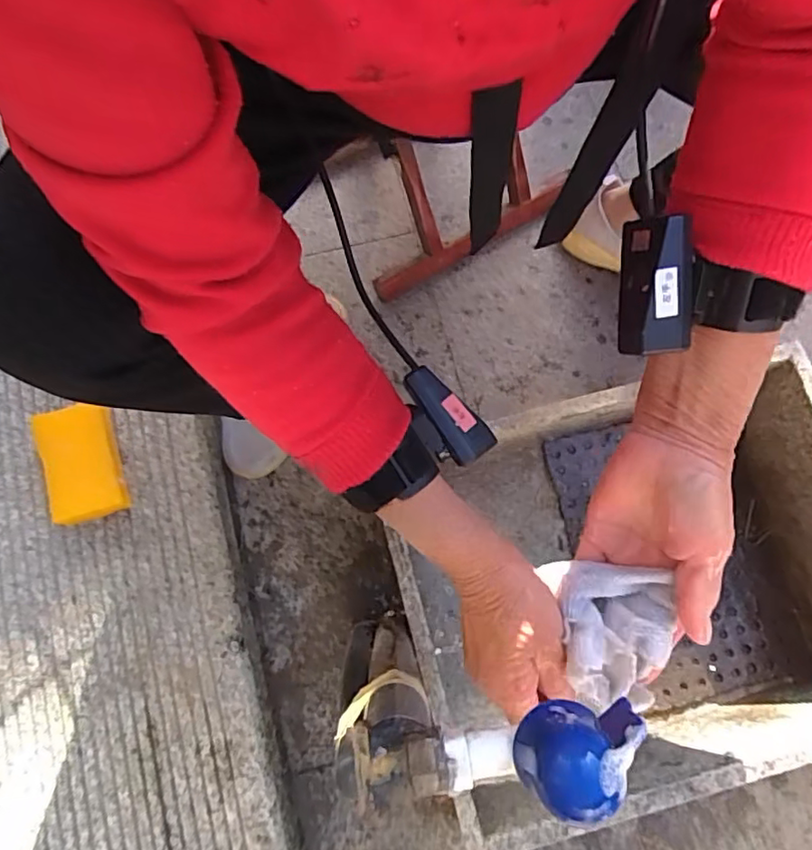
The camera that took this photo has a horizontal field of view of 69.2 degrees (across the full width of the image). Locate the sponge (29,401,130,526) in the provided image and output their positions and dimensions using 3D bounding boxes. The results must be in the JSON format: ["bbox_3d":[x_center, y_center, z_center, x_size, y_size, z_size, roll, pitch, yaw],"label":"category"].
[{"bbox_3d":[-0.326,0.034,0.584,0.068,0.032,0.122,-19,78,-5],"label":"sponge"}]

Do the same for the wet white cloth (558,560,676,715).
[{"bbox_3d":[0.127,0.126,0.353,0.060,0.030,0.080,7,77,1],"label":"wet white cloth"}]

